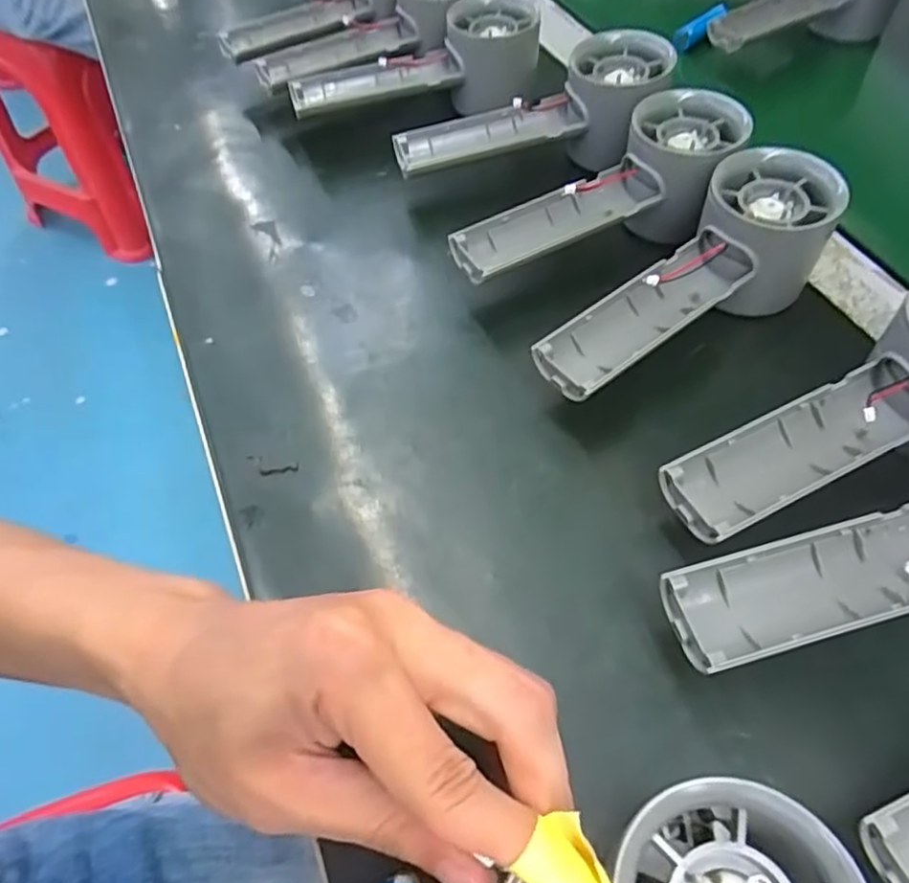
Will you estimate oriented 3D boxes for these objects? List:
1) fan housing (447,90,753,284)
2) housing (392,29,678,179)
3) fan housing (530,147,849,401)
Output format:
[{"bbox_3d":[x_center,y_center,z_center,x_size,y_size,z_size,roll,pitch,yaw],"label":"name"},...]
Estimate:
[{"bbox_3d":[0.076,-0.114,0.342,0.151,0.062,0.059,-30,58,-17],"label":"fan housing"},{"bbox_3d":[0.043,-0.187,0.391,0.156,0.057,0.060,-4,54,0],"label":"housing"},{"bbox_3d":[0.106,-0.068,0.307,0.154,0.063,0.051,-34,59,-19],"label":"fan housing"}]

